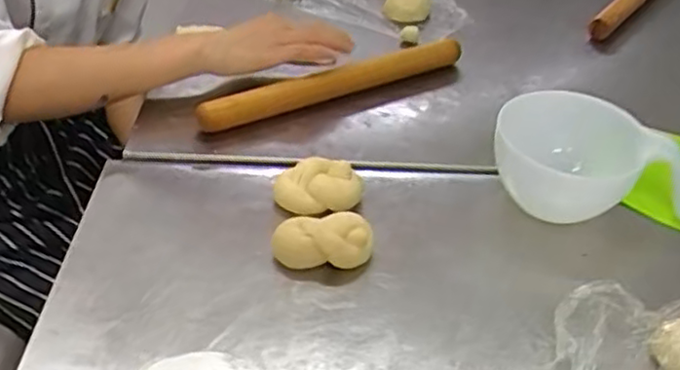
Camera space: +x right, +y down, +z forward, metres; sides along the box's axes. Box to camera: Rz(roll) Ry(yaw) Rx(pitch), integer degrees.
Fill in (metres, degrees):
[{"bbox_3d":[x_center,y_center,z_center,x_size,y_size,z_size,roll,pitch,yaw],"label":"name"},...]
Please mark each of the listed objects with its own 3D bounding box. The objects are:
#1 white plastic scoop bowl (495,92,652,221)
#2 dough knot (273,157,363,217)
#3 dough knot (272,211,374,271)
[{"bbox_3d":[0.171,-0.011,0.543,0.110,0.092,0.076,15,43,14],"label":"white plastic scoop bowl"},{"bbox_3d":[-0.017,0.004,0.560,0.069,0.037,0.042,3,42,0],"label":"dough knot"},{"bbox_3d":[-0.012,0.041,0.517,0.071,0.030,0.036,4,42,1],"label":"dough knot"}]

